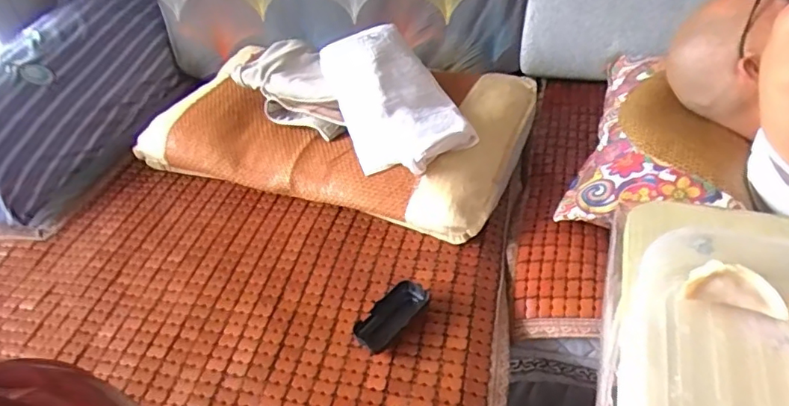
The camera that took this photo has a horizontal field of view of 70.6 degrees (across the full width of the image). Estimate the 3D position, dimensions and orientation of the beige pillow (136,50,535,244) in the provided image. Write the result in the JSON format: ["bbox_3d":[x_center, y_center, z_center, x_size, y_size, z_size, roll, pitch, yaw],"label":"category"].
[{"bbox_3d":[-0.102,-0.130,0.988,0.640,0.124,0.332,11,46,20],"label":"beige pillow"}]

